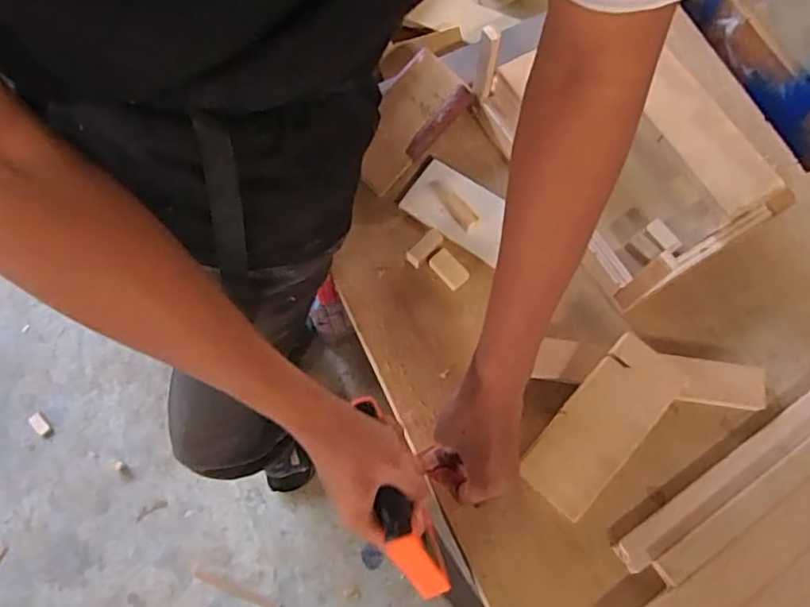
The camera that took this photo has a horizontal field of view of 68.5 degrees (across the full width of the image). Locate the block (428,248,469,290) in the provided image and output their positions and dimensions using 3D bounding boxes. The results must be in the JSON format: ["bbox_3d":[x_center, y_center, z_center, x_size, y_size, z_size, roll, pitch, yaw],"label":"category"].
[{"bbox_3d":[0.045,-0.036,0.617,0.024,0.016,0.041,-38,76,-13],"label":"block"}]

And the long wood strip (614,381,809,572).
[{"bbox_3d":[0.364,0.119,0.570,0.403,0.026,0.035,-32,75,-12],"label":"long wood strip"}]

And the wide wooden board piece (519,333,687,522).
[{"bbox_3d":[0.179,0.111,0.542,0.070,0.008,0.164,40,84,13],"label":"wide wooden board piece"}]

